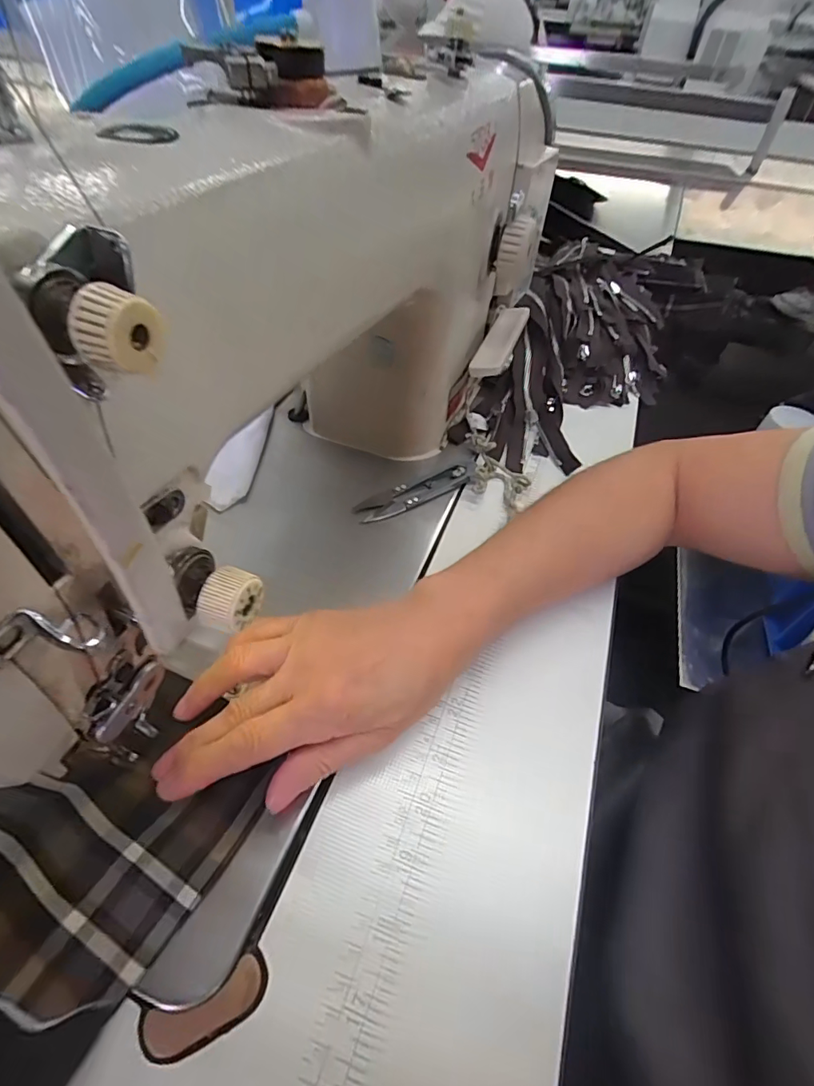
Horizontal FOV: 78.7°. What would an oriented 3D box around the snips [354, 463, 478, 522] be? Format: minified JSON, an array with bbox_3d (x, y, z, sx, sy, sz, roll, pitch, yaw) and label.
[{"bbox_3d":[0.008,-0.039,0.368,0.098,0.007,0.023,-22,55,-21],"label":"snips"}]

